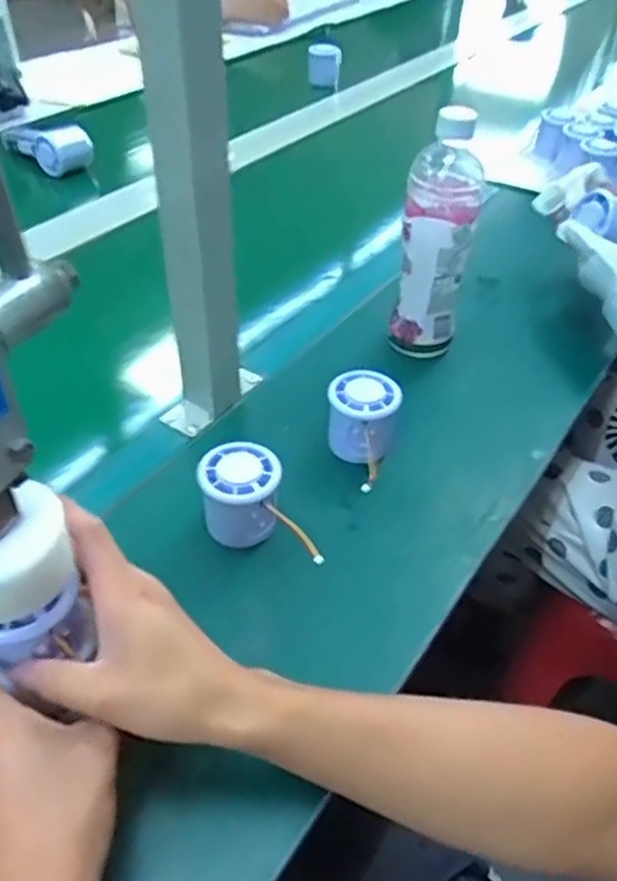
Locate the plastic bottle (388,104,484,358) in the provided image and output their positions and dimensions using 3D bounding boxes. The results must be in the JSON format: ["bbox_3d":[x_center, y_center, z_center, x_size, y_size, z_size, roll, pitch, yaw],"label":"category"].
[{"bbox_3d":[0.116,-0.169,0.637,0.064,0.233,0.059,10,43,8],"label":"plastic bottle"}]

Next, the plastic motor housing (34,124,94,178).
[{"bbox_3d":[-0.348,-0.413,0.986,0.073,0.049,0.054,-21,47,-23],"label":"plastic motor housing"}]

